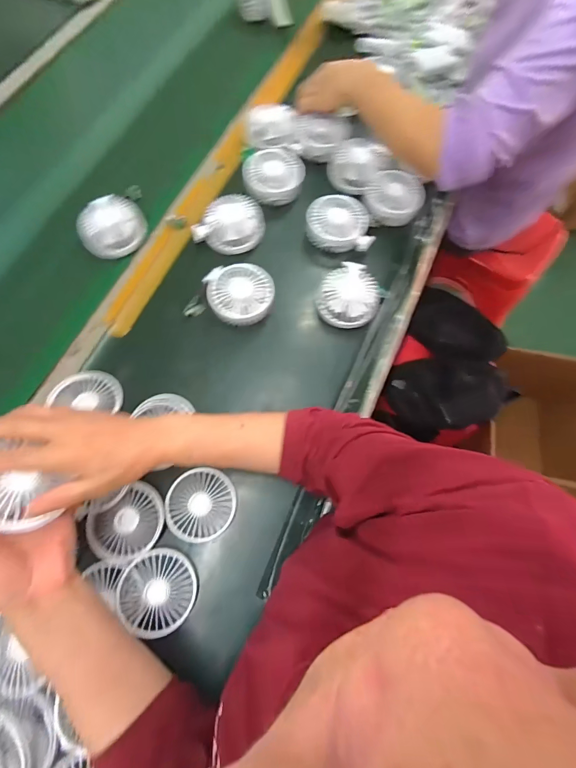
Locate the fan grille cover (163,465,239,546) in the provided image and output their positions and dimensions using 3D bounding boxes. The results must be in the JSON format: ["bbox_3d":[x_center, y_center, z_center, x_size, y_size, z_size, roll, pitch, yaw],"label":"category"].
[{"bbox_3d":[-0.112,0.156,0.453,0.083,0.015,0.084,6,71,0],"label":"fan grille cover"}]

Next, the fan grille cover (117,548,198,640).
[{"bbox_3d":[-0.154,0.245,0.416,0.083,0.020,0.088,-10,72,-6],"label":"fan grille cover"}]

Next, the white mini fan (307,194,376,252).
[{"bbox_3d":[0.083,-0.263,0.574,0.103,0.027,0.091,-1,71,-3],"label":"white mini fan"}]

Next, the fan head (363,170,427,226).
[{"bbox_3d":[0.180,-0.317,0.597,0.091,0.042,0.084,23,72,5],"label":"fan head"}]

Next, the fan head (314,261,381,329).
[{"bbox_3d":[0.097,-0.140,0.533,0.087,0.037,0.106,18,72,4],"label":"fan head"}]

